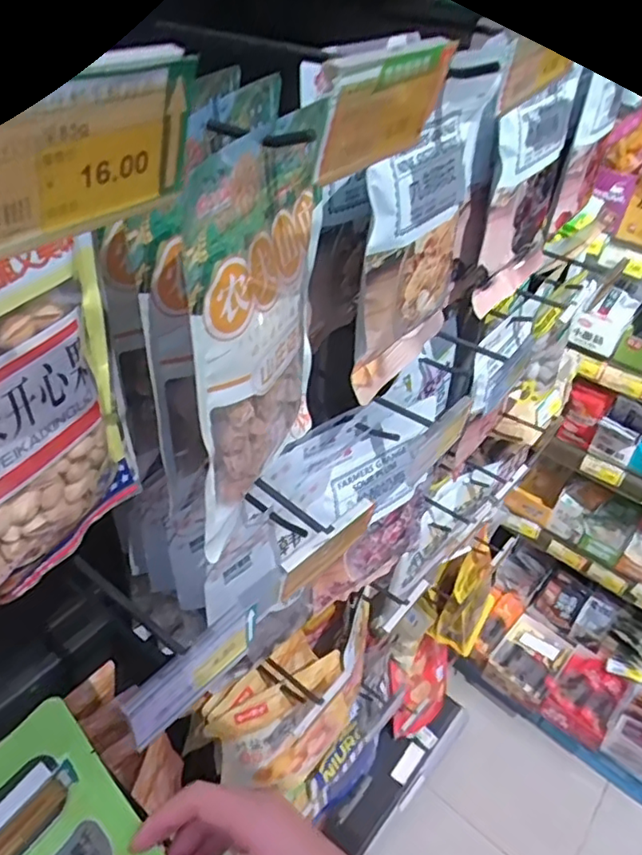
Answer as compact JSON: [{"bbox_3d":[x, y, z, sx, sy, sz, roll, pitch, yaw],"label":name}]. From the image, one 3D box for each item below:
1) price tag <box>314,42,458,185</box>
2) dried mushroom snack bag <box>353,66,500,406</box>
[{"bbox_3d":[0.026,-0.125,0.247,0.004,0.043,0.081,35,46,16],"label":"price tag"},{"bbox_3d":[0.080,-0.143,0.458,0.046,0.197,0.187,18,43,15],"label":"dried mushroom snack bag"}]

